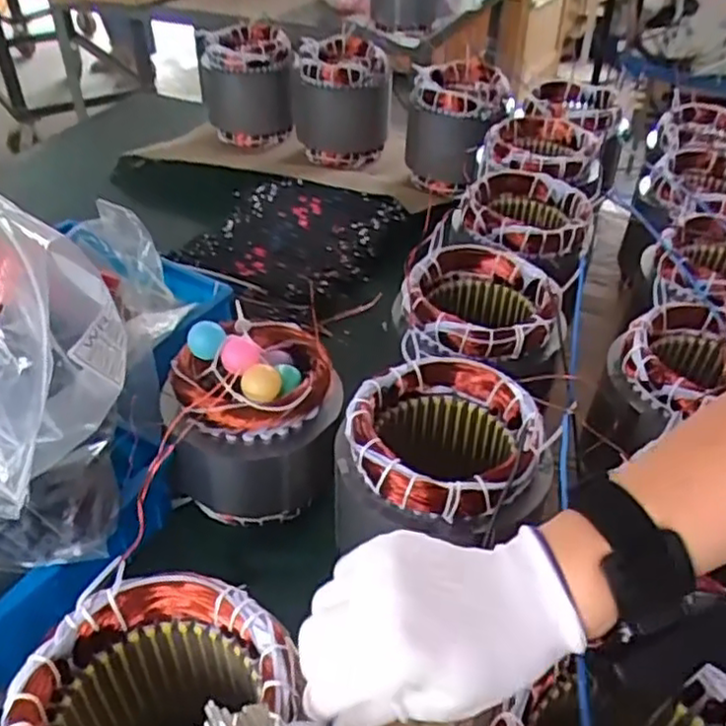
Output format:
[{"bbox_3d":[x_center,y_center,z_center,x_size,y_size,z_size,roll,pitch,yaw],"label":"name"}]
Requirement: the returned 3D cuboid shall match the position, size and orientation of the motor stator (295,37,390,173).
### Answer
[{"bbox_3d":[-0.036,-0.432,1.164,0.151,0.178,0.151,-1,42,-3],"label":"motor stator"}]

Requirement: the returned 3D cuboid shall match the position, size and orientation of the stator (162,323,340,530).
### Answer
[{"bbox_3d":[-0.091,0.043,0.602,0.145,0.140,0.145,-8,40,-10],"label":"stator"}]

